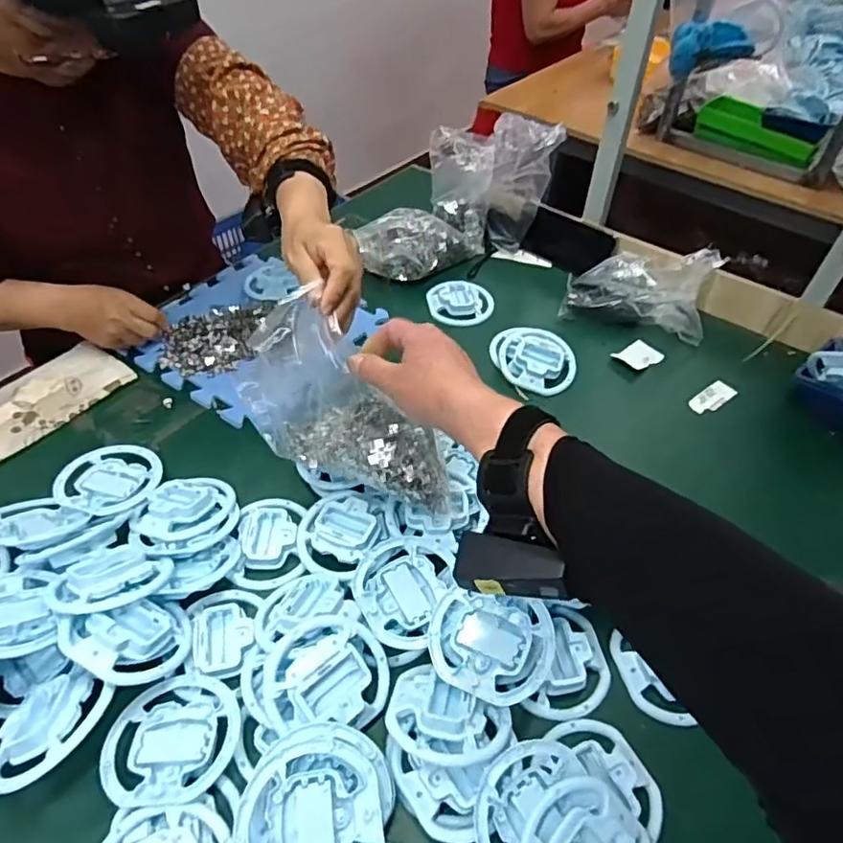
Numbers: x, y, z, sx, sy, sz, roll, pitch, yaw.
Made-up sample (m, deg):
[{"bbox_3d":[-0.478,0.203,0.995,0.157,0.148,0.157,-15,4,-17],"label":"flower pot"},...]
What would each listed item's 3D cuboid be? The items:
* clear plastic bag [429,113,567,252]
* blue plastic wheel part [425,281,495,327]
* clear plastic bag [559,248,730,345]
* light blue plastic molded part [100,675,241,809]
[{"bbox_3d":[0.109,-0.392,0.975,0.161,0.158,0.158,-24,55,-22],"label":"clear plastic bag"},{"bbox_3d":[0.059,-0.183,0.893,0.101,0.017,0.087,7,49,3],"label":"blue plastic wheel part"},{"bbox_3d":[0.322,-0.200,0.865,0.201,0.098,0.105,17,50,11],"label":"clear plastic bag"},{"bbox_3d":[-0.203,0.258,0.479,0.105,0.020,0.096,5,49,1],"label":"light blue plastic molded part"}]

